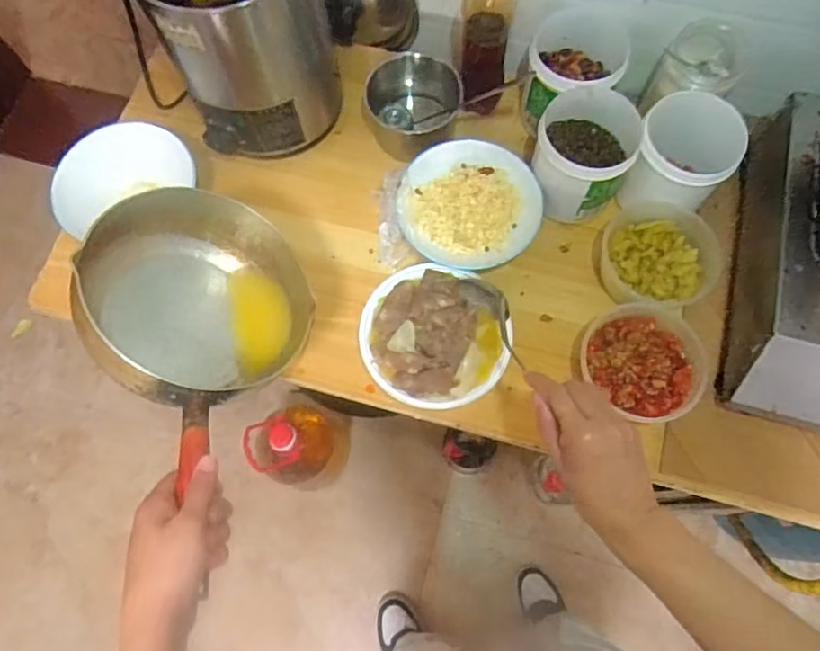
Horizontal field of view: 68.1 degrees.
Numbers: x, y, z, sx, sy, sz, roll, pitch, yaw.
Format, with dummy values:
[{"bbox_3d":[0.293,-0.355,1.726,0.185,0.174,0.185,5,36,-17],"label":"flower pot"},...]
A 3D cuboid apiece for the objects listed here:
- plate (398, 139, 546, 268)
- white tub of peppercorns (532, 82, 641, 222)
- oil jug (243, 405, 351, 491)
[{"bbox_3d":[0.070,-0.143,0.729,0.166,0.034,0.159,-4,71,0],"label":"plate"},{"bbox_3d":[0.200,-0.197,0.709,0.104,0.103,0.113,0,71,1],"label":"white tub of peppercorns"},{"bbox_3d":[-0.215,0.236,1.221,0.144,0.312,0.166,11,72,5],"label":"oil jug"}]

